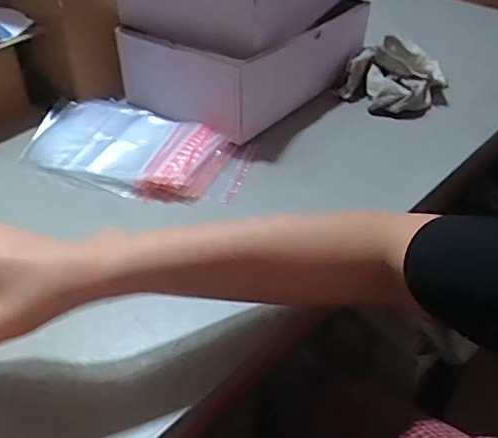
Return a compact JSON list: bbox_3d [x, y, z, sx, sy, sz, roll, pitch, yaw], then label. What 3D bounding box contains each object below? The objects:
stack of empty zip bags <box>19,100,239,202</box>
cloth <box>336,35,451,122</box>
[{"bbox_3d":[-0.138,-0.091,0.673,0.233,0.027,0.159,16,42,17],"label":"stack of empty zip bags"},{"bbox_3d":[0.206,-0.198,0.791,0.139,0.070,0.115,-22,45,-26],"label":"cloth"}]

